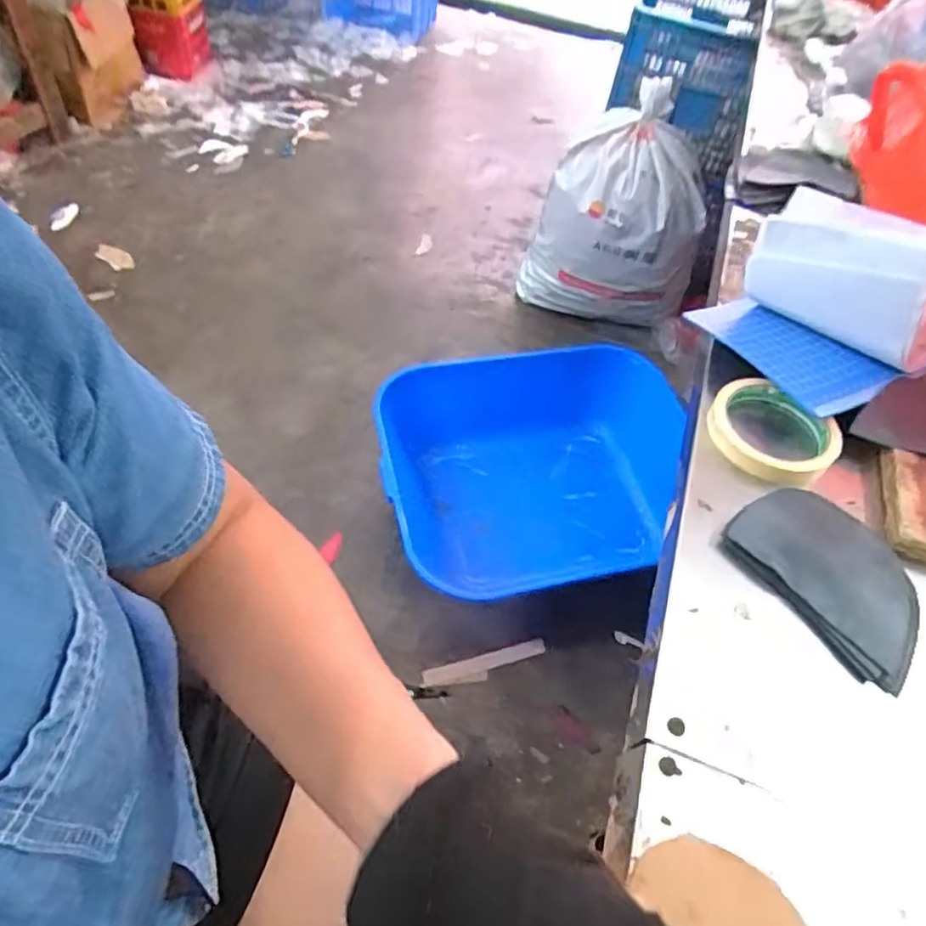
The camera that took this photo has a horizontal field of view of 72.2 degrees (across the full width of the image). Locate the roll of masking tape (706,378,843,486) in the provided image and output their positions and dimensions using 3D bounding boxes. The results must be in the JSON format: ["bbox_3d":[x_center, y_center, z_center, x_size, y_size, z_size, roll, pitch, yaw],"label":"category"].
[{"bbox_3d":[0.234,-0.026,0.484,0.081,0.028,0.095,1,53,-6],"label":"roll of masking tape"}]

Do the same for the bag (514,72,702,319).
[{"bbox_3d":[0.357,-0.561,1.513,0.376,0.456,0.267,7,53,-1],"label":"bag"}]

